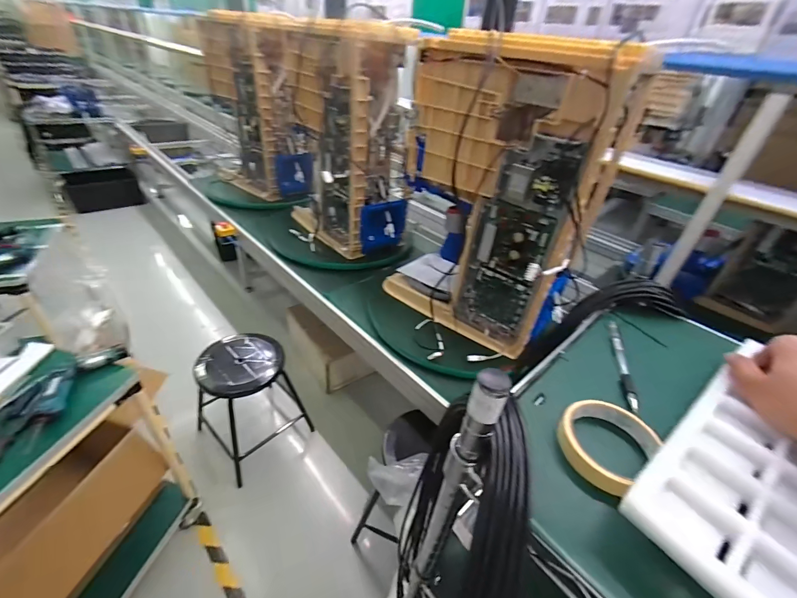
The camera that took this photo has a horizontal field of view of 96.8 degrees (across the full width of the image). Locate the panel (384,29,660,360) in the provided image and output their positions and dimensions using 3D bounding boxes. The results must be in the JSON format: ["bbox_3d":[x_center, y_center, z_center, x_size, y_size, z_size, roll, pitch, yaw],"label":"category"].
[{"bbox_3d":[0.299,-0.330,1.090,0.600,0.874,0.348,31,42,30],"label":"panel"}]

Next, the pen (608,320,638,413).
[{"bbox_3d":[0.280,0.078,0.442,0.011,0.011,0.165,16,37,12],"label":"pen"}]

